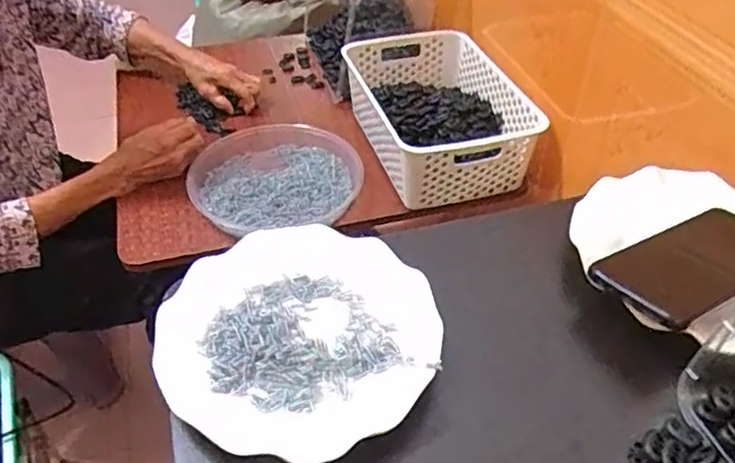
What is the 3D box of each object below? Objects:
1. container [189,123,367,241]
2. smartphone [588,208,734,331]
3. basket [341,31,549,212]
[{"bbox_3d":[-0.131,-0.076,0.921,0.241,0.042,0.226,-6,43,-6],"label":"container"},{"bbox_3d":[0.245,0.022,0.471,0.176,0.012,0.071,-17,42,-33],"label":"smartphone"},{"bbox_3d":[0.102,-0.181,0.947,0.203,0.100,0.317,-12,44,-12],"label":"basket"}]

